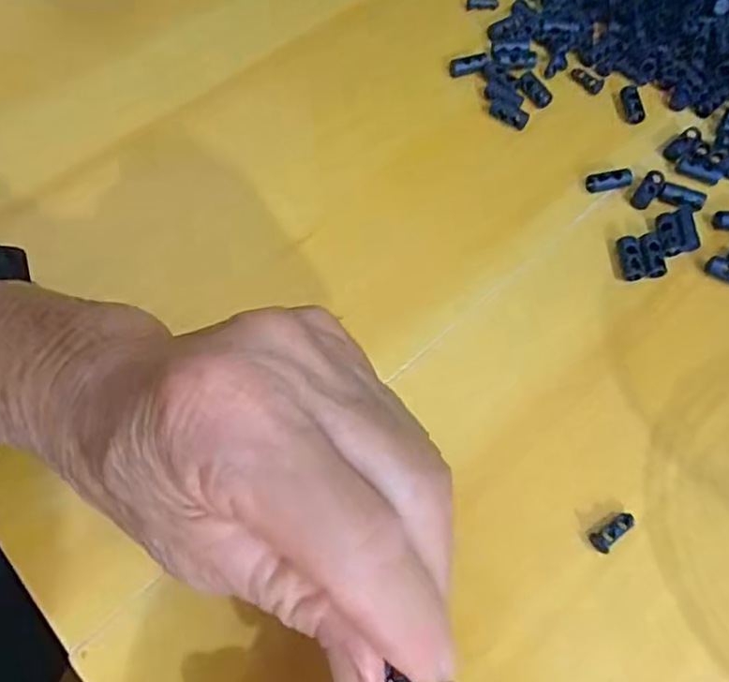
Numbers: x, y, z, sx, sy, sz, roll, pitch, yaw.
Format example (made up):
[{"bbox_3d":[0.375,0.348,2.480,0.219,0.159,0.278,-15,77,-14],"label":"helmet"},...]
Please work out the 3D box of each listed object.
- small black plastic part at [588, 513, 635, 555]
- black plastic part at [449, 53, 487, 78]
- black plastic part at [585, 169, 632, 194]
[{"bbox_3d":[0.084,0.065,0.211,0.018,0.005,0.007,-27,68,-14],"label":"small black plastic part"},{"bbox_3d":[0.050,-0.133,0.302,0.019,0.004,0.009,-11,65,-7],"label":"black plastic part"},{"bbox_3d":[0.107,-0.070,0.273,0.020,0.005,0.007,-8,65,-6],"label":"black plastic part"}]

